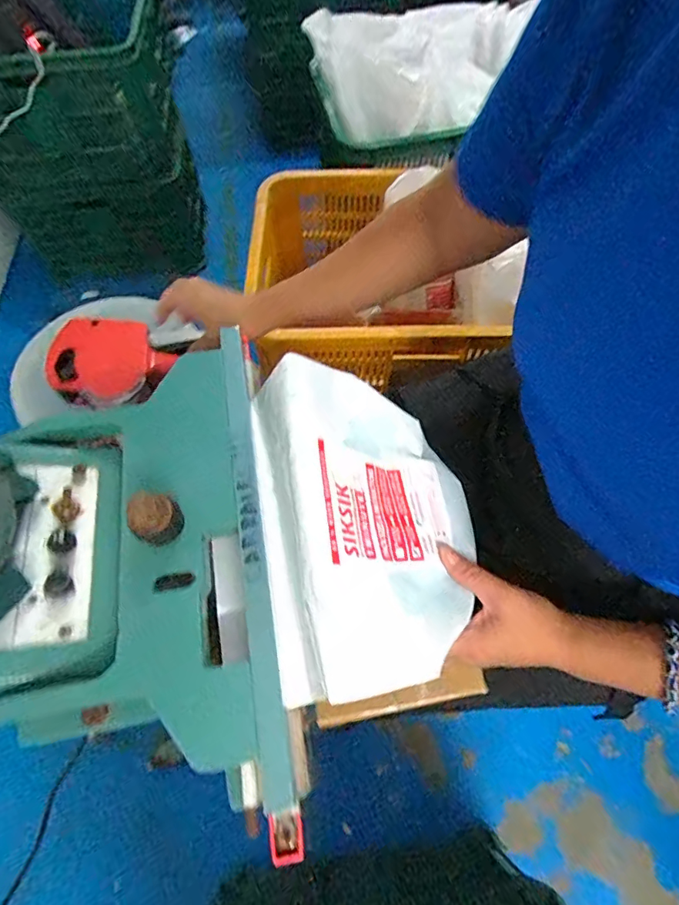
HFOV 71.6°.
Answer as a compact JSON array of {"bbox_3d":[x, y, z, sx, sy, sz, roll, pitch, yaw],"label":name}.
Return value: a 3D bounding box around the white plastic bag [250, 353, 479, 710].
[{"bbox_3d":[0.030,0.043,0.365,0.168,0.093,0.245,-11,62,-3],"label":"white plastic bag"}]

